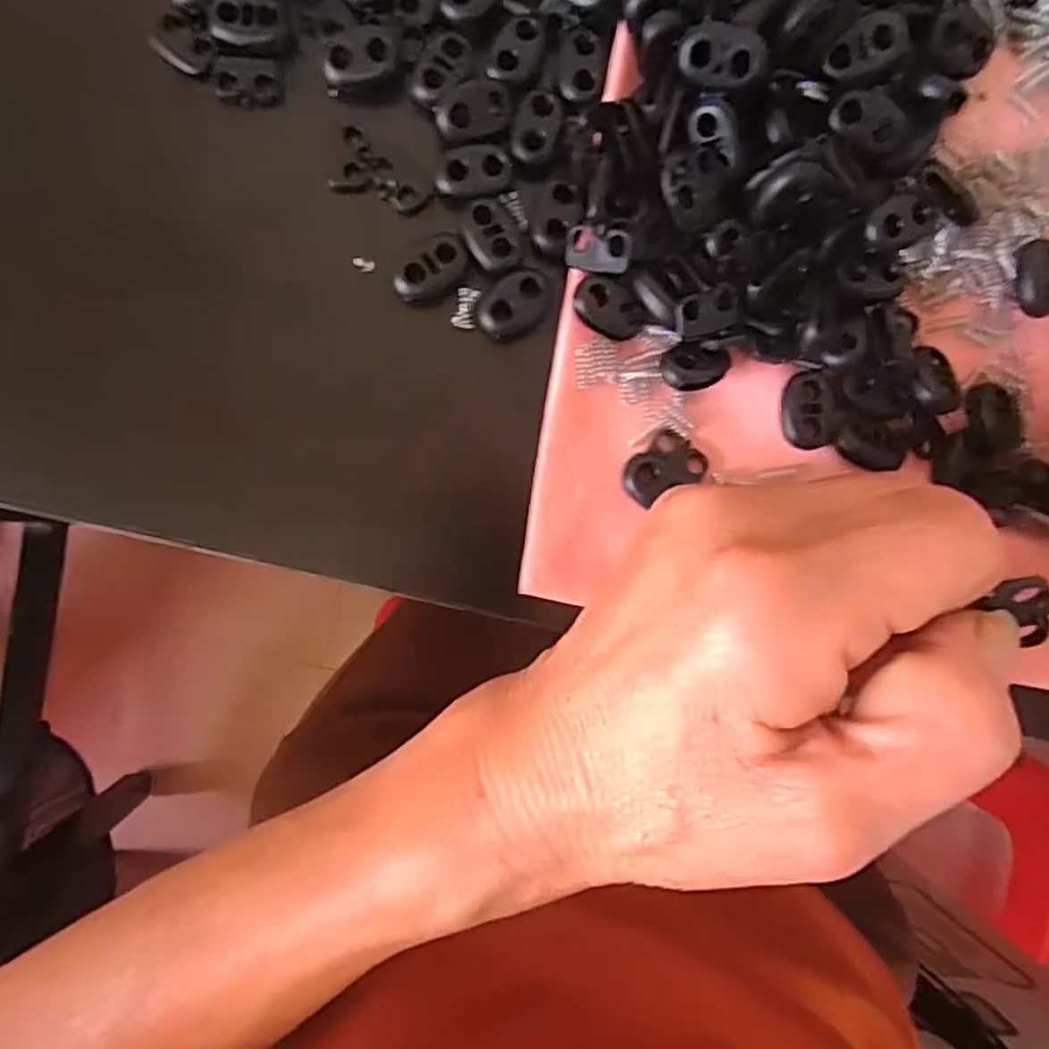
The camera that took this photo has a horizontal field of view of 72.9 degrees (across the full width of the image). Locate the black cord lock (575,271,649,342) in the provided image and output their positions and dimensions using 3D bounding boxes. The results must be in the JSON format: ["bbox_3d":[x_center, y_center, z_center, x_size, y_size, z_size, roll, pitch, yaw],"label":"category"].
[{"bbox_3d":[0.024,-0.060,0.197,0.021,0.004,0.014,25,101,-18],"label":"black cord lock"}]

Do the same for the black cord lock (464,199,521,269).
[{"bbox_3d":[-0.010,-0.081,0.197,0.013,0.005,0.020,-34,90,-4],"label":"black cord lock"}]

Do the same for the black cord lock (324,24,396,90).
[{"bbox_3d":[-0.045,-0.129,0.195,0.020,0.007,0.013,-18,89,-4],"label":"black cord lock"}]

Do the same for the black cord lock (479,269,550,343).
[{"bbox_3d":[-0.003,-0.062,0.197,0.016,0.004,0.022,36,86,-2],"label":"black cord lock"}]

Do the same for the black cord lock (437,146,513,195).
[{"bbox_3d":[-0.014,-0.098,0.196,0.020,0.004,0.011,-3,88,-4],"label":"black cord lock"}]

